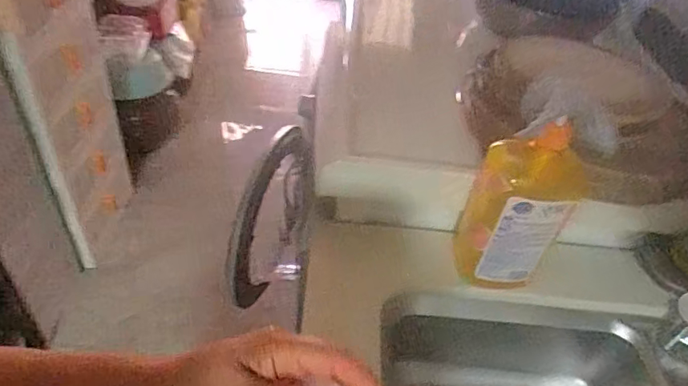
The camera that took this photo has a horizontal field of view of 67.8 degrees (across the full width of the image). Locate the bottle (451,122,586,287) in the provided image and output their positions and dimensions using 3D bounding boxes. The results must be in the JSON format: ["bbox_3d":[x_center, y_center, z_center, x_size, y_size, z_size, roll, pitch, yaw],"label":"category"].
[{"bbox_3d":[0.216,0.017,0.636,0.105,0.226,0.085,6,43,-2],"label":"bottle"}]

